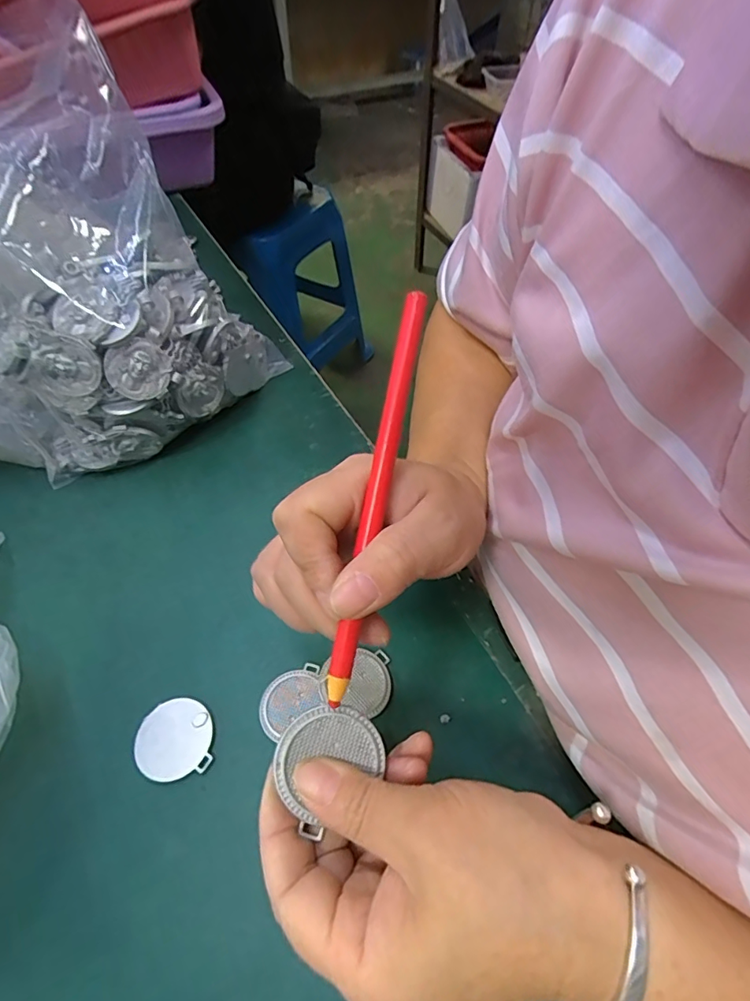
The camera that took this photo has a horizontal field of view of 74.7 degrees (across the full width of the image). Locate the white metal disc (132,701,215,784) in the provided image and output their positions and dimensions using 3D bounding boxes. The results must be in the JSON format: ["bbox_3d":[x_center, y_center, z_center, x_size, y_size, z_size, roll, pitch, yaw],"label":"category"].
[{"bbox_3d":[-0.110,0.130,0.268,0.040,0.004,0.039,0,55,0],"label":"white metal disc"}]

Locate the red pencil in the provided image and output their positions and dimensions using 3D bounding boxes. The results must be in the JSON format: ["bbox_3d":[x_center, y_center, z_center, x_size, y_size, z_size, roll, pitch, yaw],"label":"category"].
[{"bbox_3d":[0.001,-0.002,0.191,0.011,0.013,0.156,11,86,8],"label":"red pencil"}]

